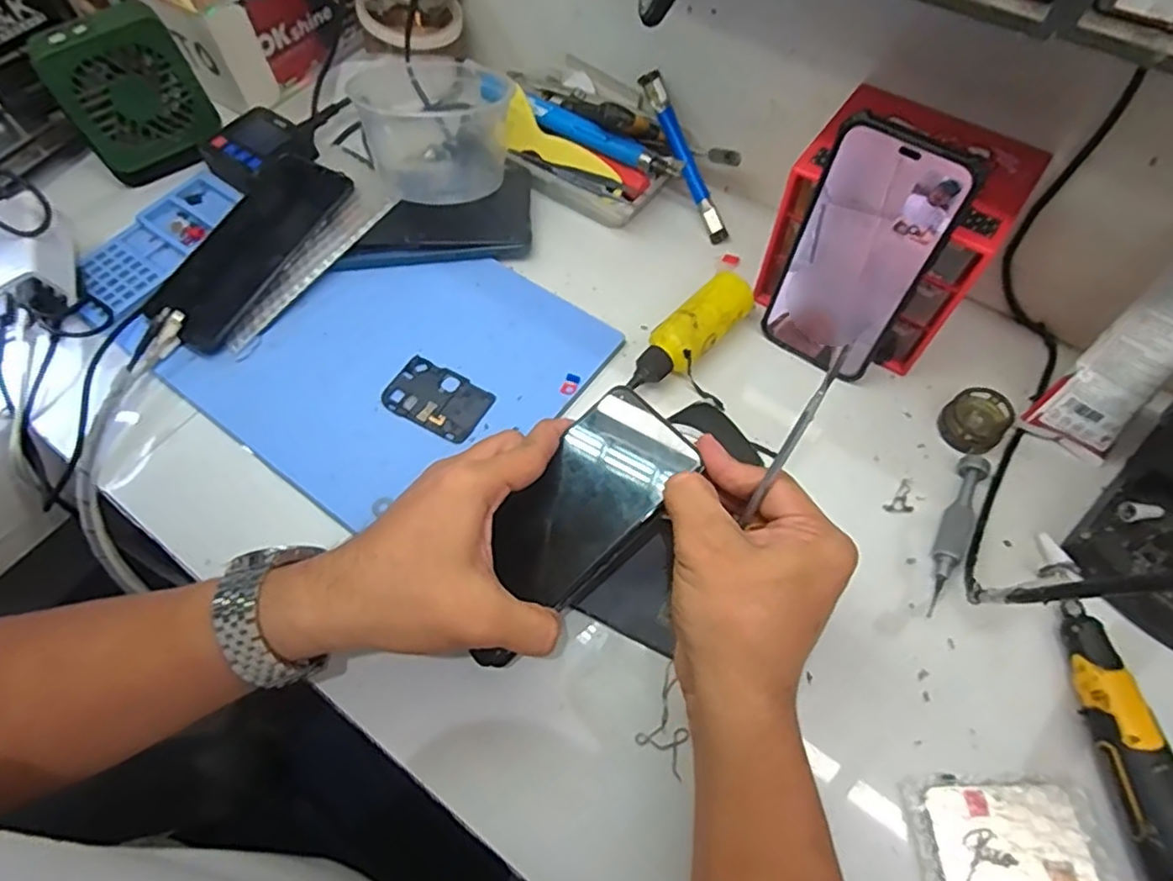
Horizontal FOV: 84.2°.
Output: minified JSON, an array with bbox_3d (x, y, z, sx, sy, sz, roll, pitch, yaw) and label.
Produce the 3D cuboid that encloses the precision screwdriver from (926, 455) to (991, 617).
[{"bbox_3d":[0.225,0.054,0.398,0.017,0.014,0.108,28,66,15],"label":"precision screwdriver"}]

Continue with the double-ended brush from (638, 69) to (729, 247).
[{"bbox_3d":[0.079,-0.224,0.516,0.017,0.012,0.140,-26,95,-14],"label":"double-ended brush"}]

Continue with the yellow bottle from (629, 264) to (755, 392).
[{"bbox_3d":[0.075,-0.076,0.460,0.034,0.036,0.120,40,69,20],"label":"yellow bottle"}]

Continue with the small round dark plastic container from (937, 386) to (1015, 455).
[{"bbox_3d":[0.259,-0.013,0.433,0.043,0.018,0.038,-29,65,-14],"label":"small round dark plastic container"}]

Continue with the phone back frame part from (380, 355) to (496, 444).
[{"bbox_3d":[-0.100,-0.028,0.438,0.068,0.004,0.045,28,66,15],"label":"phone back frame part"}]

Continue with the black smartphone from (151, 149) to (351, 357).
[{"bbox_3d":[-0.254,-0.147,0.490,0.079,0.010,0.169,23,73,21],"label":"black smartphone"}]

